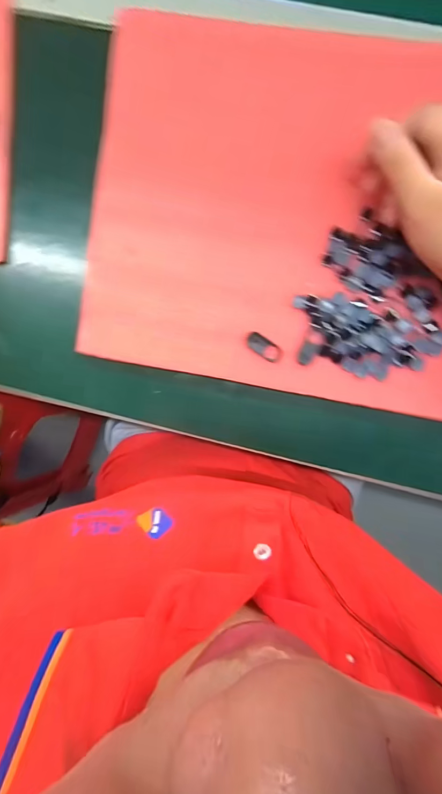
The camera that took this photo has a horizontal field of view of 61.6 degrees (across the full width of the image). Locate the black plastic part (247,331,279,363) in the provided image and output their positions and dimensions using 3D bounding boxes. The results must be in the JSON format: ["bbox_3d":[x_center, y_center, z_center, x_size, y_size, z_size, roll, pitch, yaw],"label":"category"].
[{"bbox_3d":[0.034,-0.040,0.297,0.029,0.004,0.014,34,96,1],"label":"black plastic part"}]

